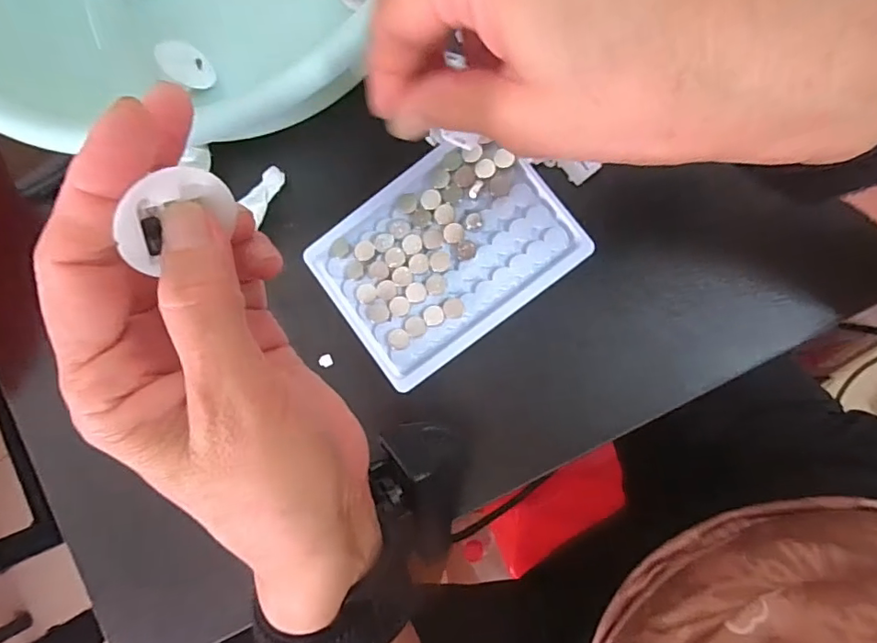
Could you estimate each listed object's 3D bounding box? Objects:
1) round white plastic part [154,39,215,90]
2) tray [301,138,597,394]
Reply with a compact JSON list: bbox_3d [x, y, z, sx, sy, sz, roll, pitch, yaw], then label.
[{"bbox_3d":[-0.146,-0.149,0.309,0.030,0.004,0.028,-14,86,-35],"label":"round white plastic part"},{"bbox_3d":[0.003,-0.038,0.291,0.128,0.009,0.098,-37,83,5],"label":"tray"}]

